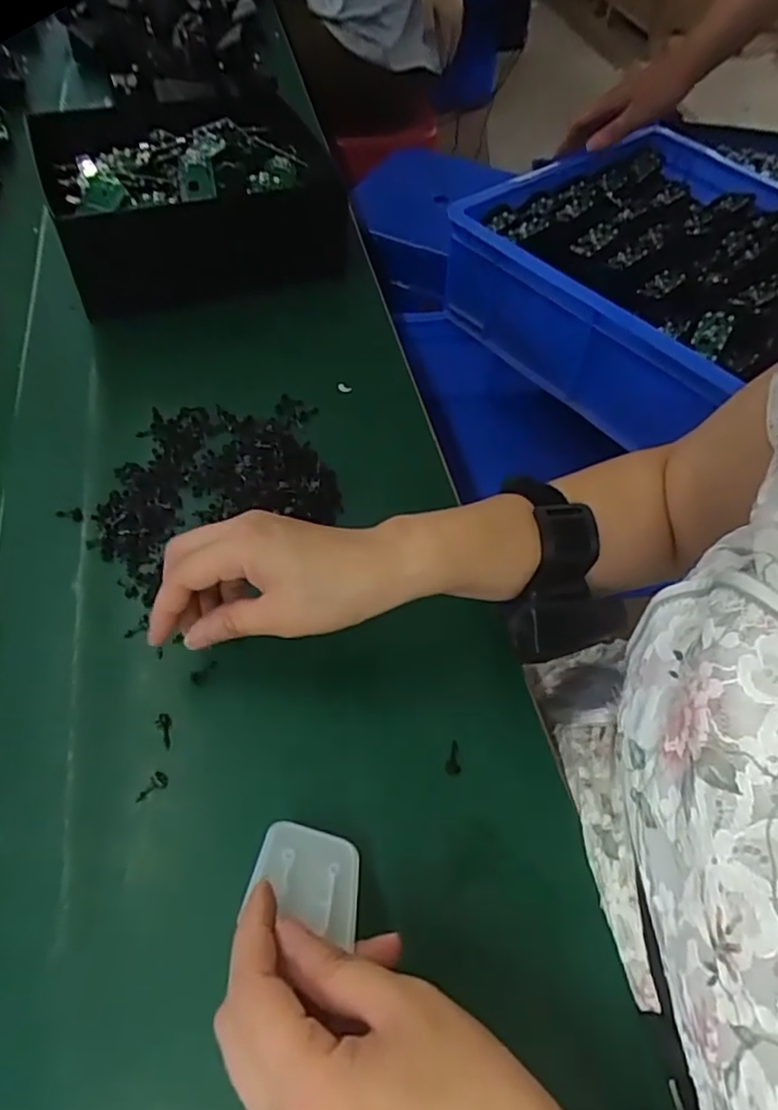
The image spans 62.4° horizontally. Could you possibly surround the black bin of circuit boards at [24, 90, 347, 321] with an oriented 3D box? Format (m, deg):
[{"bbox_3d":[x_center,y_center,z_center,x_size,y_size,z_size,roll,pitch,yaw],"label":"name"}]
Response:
[{"bbox_3d":[-0.171,-0.322,0.575,0.245,0.079,0.192,-16,57,-13],"label":"black bin of circuit boards"}]

